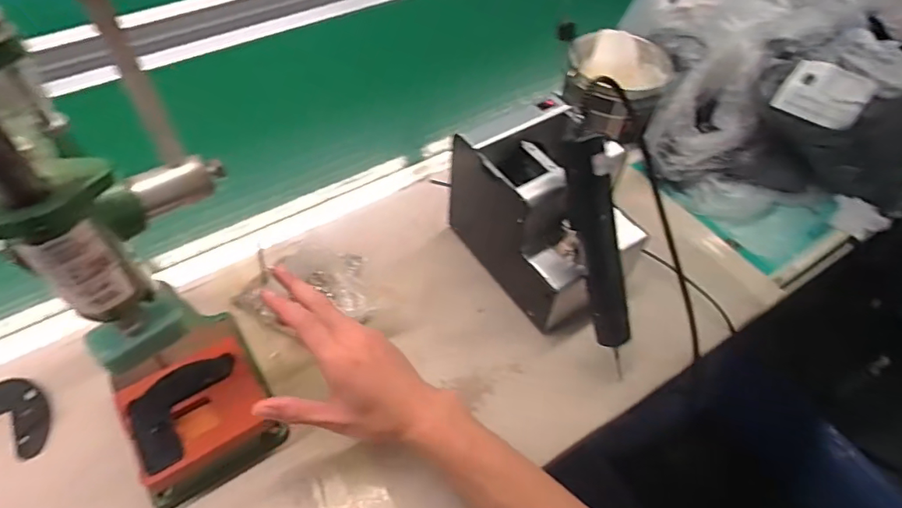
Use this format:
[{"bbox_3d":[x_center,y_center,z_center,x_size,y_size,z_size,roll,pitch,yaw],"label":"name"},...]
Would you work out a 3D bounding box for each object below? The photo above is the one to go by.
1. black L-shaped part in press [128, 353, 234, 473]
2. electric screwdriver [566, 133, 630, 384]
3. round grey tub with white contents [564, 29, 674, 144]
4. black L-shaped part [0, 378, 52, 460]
[{"bbox_3d":[-0.235,0.126,0.455,0.061,0.004,0.102,13,53,8],"label":"black L-shaped part in press"},{"bbox_3d":[0.138,0.001,0.490,0.034,0.218,0.030,-21,23,-17],"label":"electric screwdriver"},{"bbox_3d":[0.218,-0.223,0.725,0.132,0.081,0.140,9,53,5],"label":"round grey tub with white contents"},{"bbox_3d":[-0.403,0.143,0.491,0.097,0.008,0.055,15,54,10],"label":"black L-shaped part"}]

